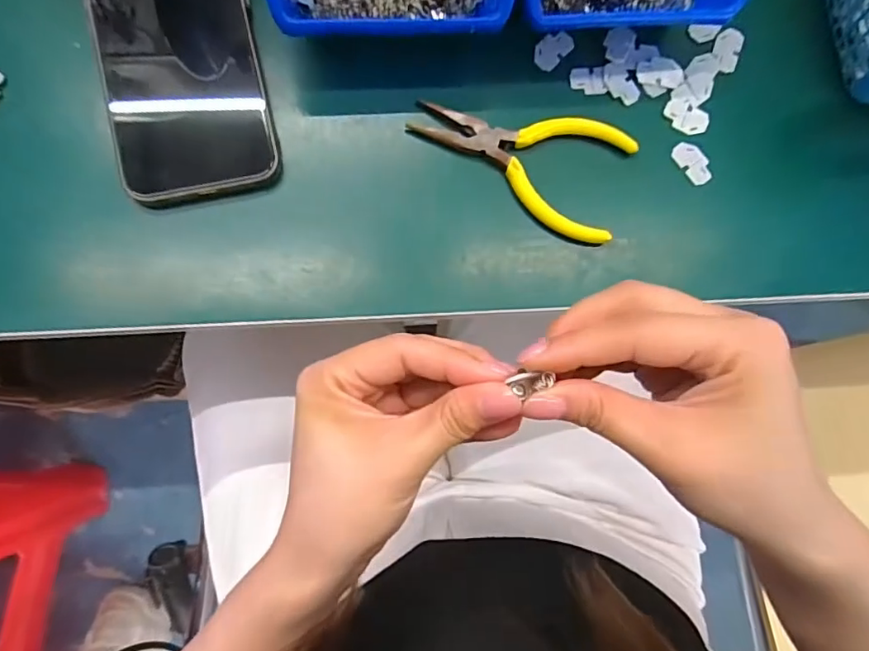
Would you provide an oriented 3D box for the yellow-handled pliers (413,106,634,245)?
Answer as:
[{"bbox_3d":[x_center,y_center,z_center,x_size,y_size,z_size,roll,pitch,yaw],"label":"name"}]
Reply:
[{"bbox_3d":[0.048,-0.096,0.300,0.120,0.009,0.065,23,81,-2],"label":"yellow-handled pliers"}]

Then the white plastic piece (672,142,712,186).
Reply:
[{"bbox_3d":[0.150,-0.094,0.312,0.018,0.004,0.027,-32,87,-9],"label":"white plastic piece"}]

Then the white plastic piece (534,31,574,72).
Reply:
[{"bbox_3d":[0.068,-0.160,0.312,0.016,0.004,0.026,43,81,1],"label":"white plastic piece"}]

